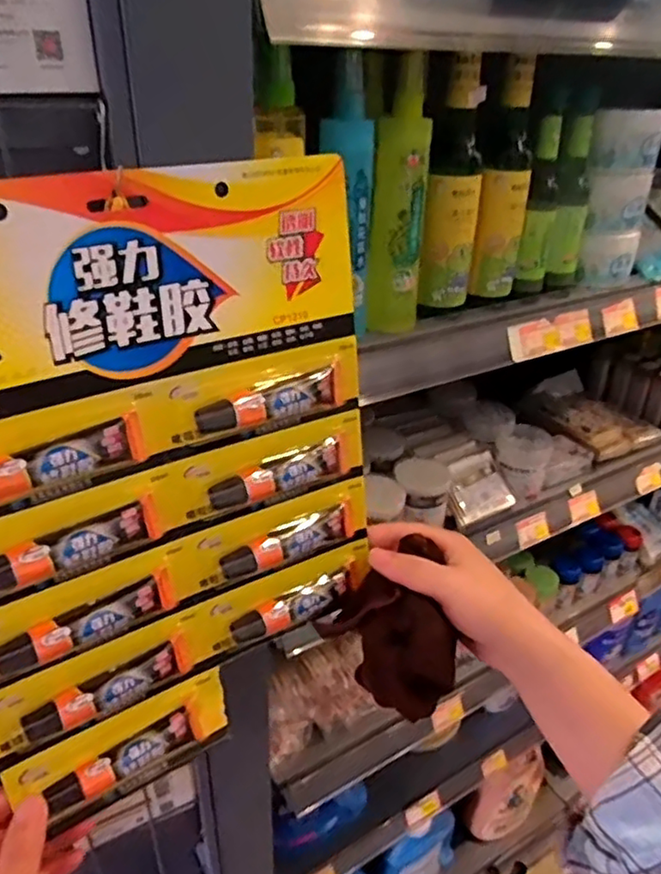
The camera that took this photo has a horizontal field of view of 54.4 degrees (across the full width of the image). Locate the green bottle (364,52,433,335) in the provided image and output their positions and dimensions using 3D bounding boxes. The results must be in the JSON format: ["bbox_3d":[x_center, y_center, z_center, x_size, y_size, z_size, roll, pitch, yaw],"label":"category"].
[{"bbox_3d":[0.057,-0.184,0.520,0.047,0.195,0.046,8,33,7],"label":"green bottle"}]

